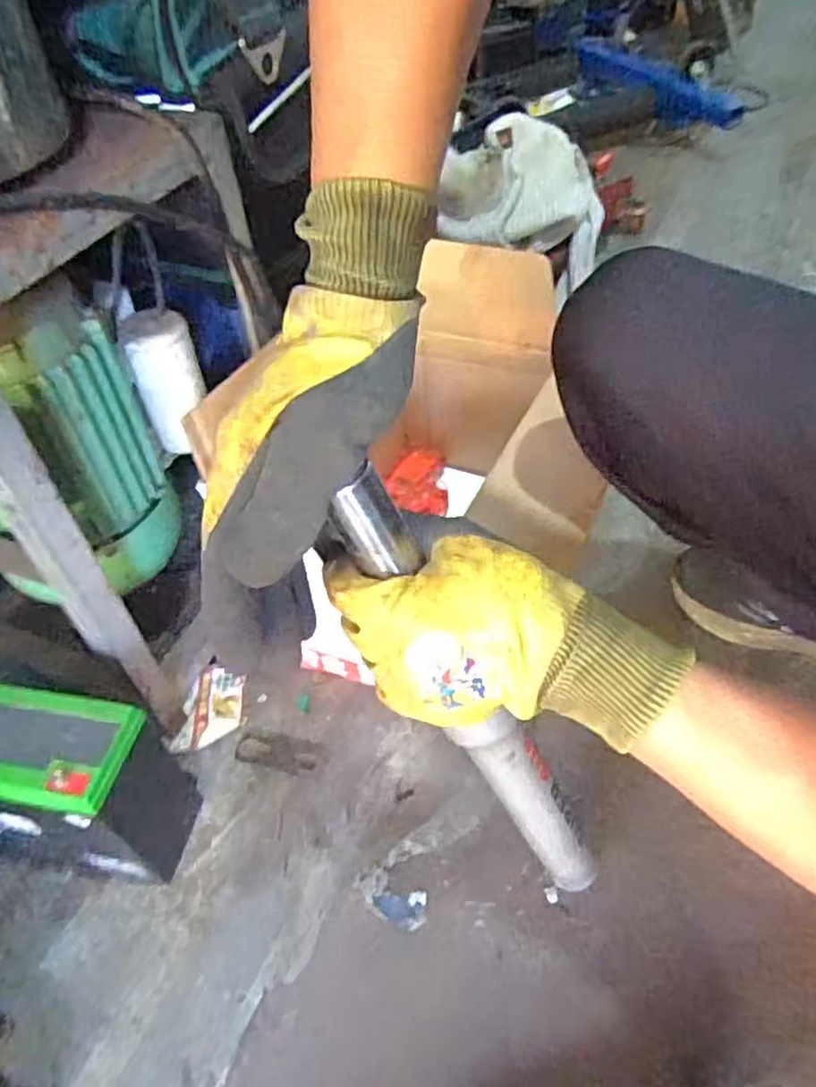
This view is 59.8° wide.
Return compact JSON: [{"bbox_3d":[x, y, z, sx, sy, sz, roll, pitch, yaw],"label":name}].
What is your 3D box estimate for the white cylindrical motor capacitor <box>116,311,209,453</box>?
[{"bbox_3d":[-0.206,-0.143,0.618,0.055,0.110,0.048,-16,47,-9],"label":"white cylindrical motor capacitor"}]

